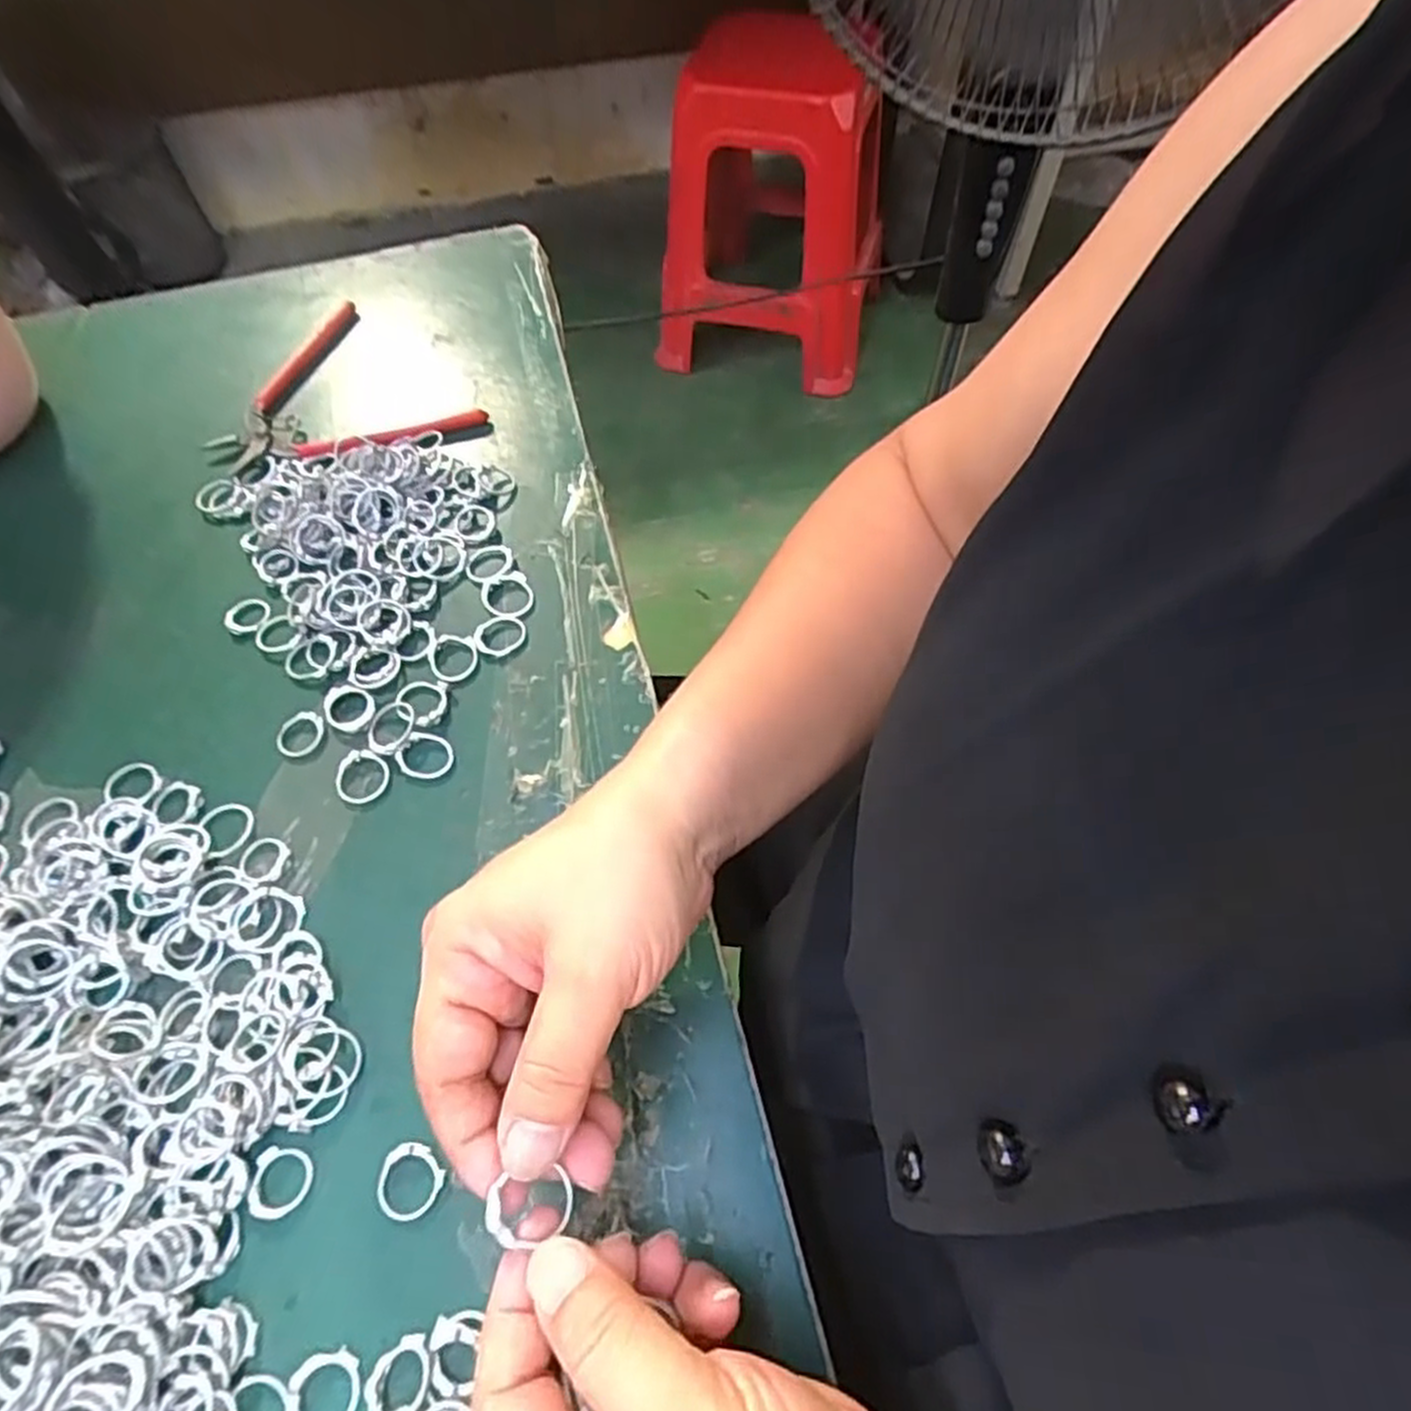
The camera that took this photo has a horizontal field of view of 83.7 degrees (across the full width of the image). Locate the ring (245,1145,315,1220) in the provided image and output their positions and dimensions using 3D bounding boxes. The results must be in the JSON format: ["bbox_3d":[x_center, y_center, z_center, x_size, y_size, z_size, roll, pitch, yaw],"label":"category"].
[{"bbox_3d":[-0.140,0.157,0.258,0.019,0.004,0.020,-1,60,2],"label":"ring"}]

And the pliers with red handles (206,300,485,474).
[{"bbox_3d":[-0.215,-0.166,0.440,0.122,0.012,0.140,-41,67,-19],"label":"pliers with red handles"}]

